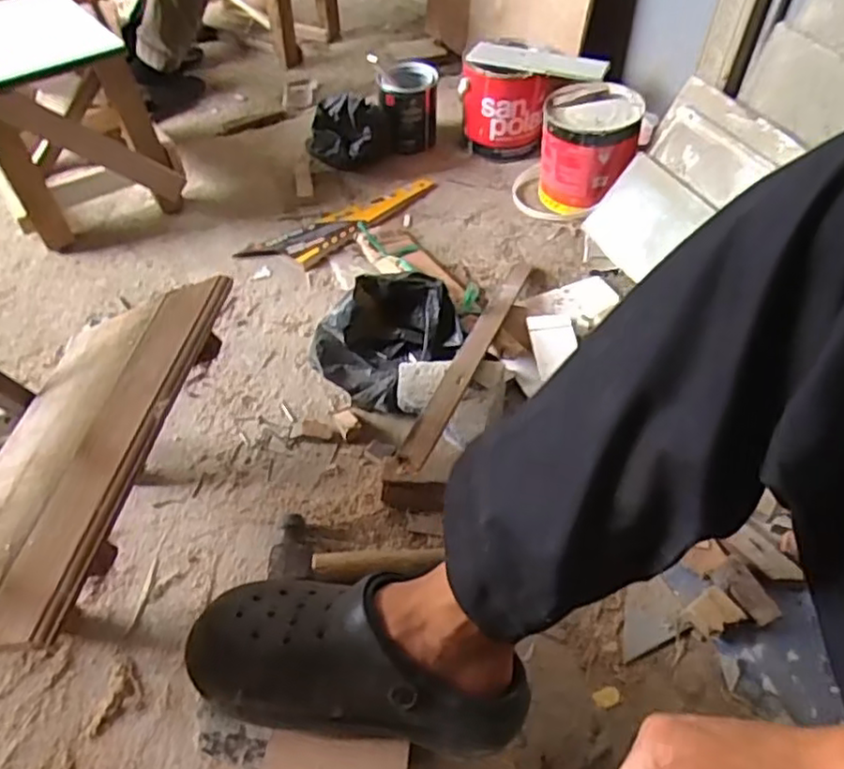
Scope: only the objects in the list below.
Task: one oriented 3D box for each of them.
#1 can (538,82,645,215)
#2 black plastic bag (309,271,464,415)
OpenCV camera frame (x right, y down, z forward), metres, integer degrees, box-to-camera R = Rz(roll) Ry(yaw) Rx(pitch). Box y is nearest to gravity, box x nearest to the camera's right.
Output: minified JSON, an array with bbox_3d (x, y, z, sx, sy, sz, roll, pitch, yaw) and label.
[{"bbox_3d":[0.264,-0.372,1.078,0.140,0.168,0.131,12,52,11],"label":"can"},{"bbox_3d":[-0.049,-0.065,0.870,0.164,0.104,0.175,30,57,23],"label":"black plastic bag"}]

